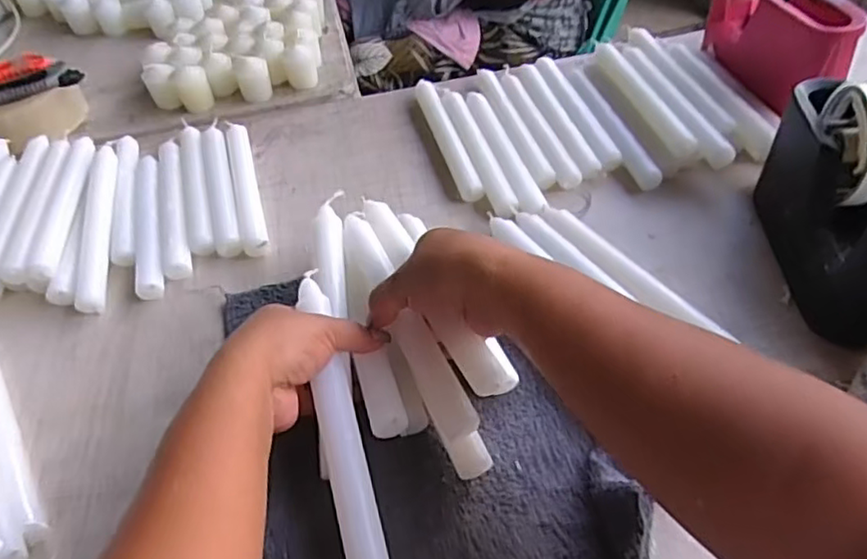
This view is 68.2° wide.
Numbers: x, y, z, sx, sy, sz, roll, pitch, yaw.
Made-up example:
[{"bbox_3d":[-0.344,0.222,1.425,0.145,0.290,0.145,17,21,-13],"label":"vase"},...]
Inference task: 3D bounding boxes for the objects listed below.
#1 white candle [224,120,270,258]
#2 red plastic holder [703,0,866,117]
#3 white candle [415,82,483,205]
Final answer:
[{"bbox_3d":[-0.180,-0.092,0.618,0.021,0.016,0.206,-16,47,-8],"label":"white candle"},{"bbox_3d":[0.338,-0.240,0.630,0.072,0.086,0.184,-7,46,1],"label":"red plastic holder"},{"bbox_3d":[0.012,-0.146,0.650,0.021,0.016,0.198,-14,47,-6],"label":"white candle"}]

